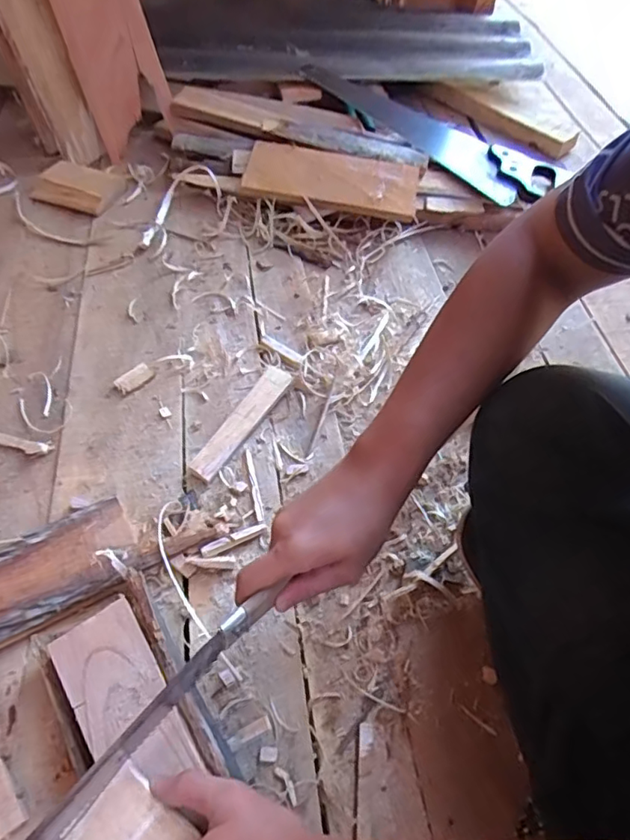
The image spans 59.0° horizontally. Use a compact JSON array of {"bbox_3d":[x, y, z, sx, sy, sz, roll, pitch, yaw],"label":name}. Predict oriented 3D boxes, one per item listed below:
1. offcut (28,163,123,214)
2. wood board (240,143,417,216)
[{"bbox_3d":[-0.346,-0.343,0.813,0.121,0.024,0.086,17,53,9],"label":"offcut"},{"bbox_3d":[0.024,-0.339,0.779,0.237,0.030,0.095,8,52,2],"label":"wood board"}]

